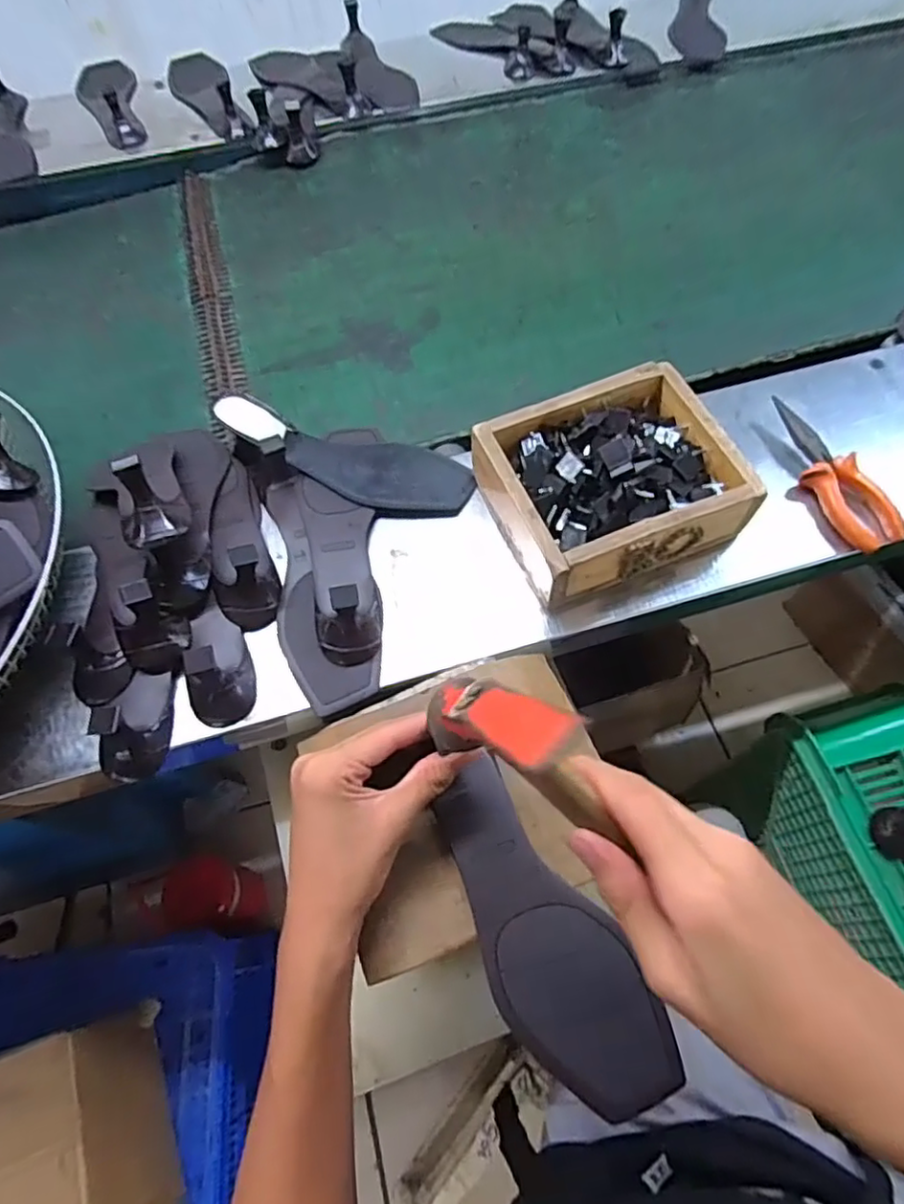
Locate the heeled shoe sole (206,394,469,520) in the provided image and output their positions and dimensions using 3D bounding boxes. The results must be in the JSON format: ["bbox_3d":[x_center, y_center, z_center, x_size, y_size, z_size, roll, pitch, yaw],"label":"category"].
[{"bbox_3d":[-0.101,-0.131,0.547,0.236,0.038,0.082,13,63,9],"label":"heeled shoe sole"}]

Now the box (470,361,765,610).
[{"bbox_3d":[0.125,-0.097,0.505,0.187,0.058,0.156,-18,63,-8],"label":"box"}]

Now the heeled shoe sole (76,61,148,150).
[{"bbox_3d":[-0.471,-0.703,0.854,0.078,0.056,0.233,-23,64,-10],"label":"heeled shoe sole"}]

